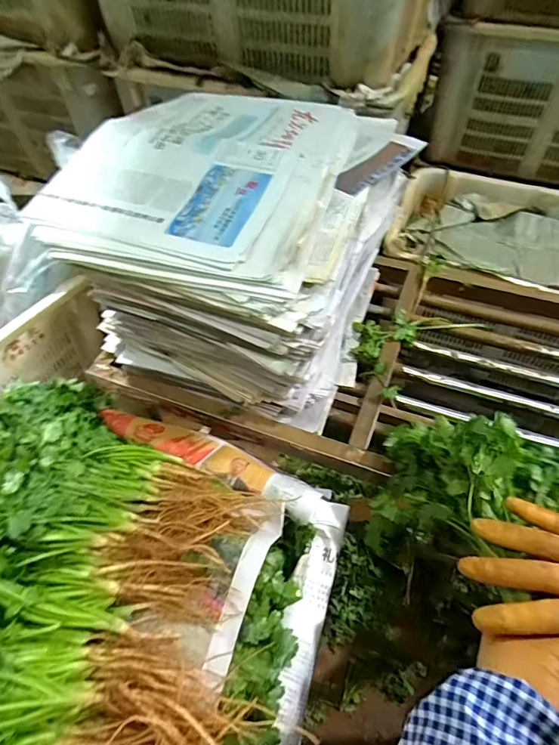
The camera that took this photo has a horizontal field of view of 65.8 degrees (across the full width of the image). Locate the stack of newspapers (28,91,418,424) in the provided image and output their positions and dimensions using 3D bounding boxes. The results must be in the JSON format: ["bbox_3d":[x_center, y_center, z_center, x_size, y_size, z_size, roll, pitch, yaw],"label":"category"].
[{"bbox_3d":[-0.053,-0.182,0.636,0.383,0.276,0.419,18,53,14],"label":"stack of newspapers"}]

